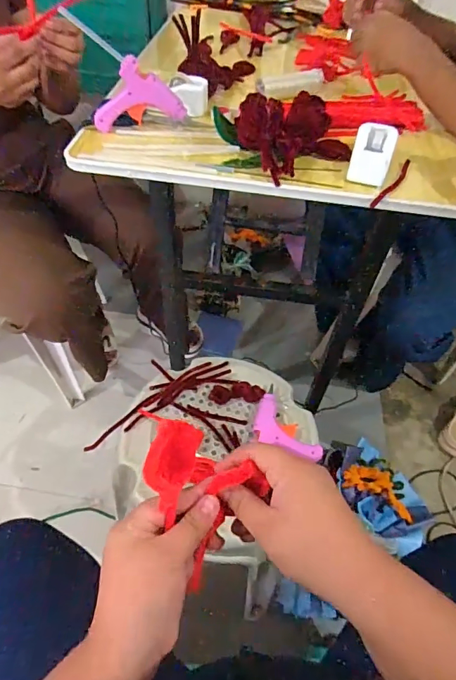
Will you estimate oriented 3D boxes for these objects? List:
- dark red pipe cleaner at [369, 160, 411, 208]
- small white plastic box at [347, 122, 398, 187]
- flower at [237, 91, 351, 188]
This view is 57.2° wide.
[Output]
[{"bbox_3d":[0.225,-0.213,0.567,0.013,0.014,0.144,31,57,16],"label":"dark red pipe cleaner"},{"bbox_3d":[0.198,-0.260,0.576,0.052,0.043,0.092,14,52,7],"label":"small white plastic box"},{"bbox_3d":[0.090,-0.286,0.569,0.139,0.059,0.112,-25,58,-22],"label":"flower"}]

